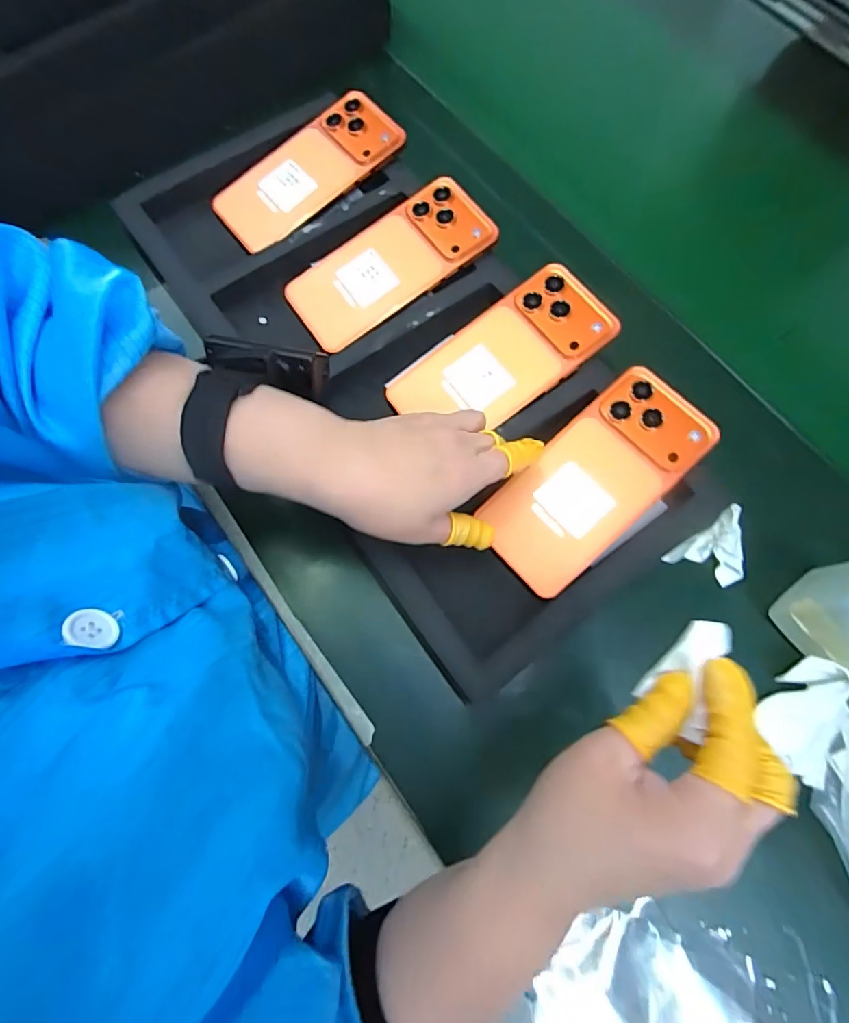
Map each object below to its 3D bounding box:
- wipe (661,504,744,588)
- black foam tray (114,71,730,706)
[{"bbox_3d":[0.204,0.028,0.331,0.059,0.016,0.042,-36,76,-12],"label":"wipe"},{"bbox_3d":[-0.014,-0.135,0.361,0.238,0.038,0.477,-35,79,-8],"label":"black foam tray"}]

